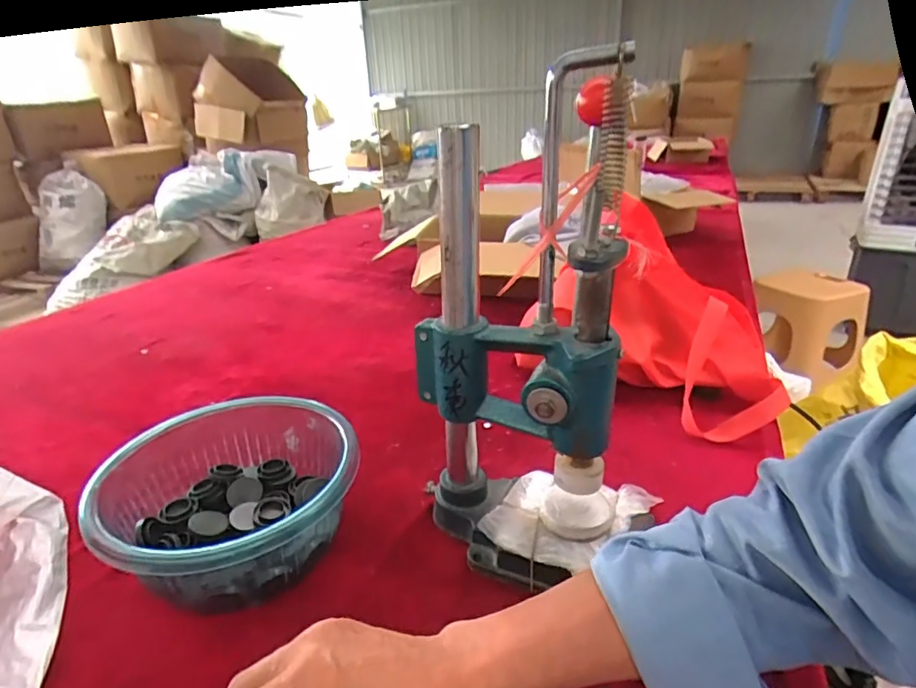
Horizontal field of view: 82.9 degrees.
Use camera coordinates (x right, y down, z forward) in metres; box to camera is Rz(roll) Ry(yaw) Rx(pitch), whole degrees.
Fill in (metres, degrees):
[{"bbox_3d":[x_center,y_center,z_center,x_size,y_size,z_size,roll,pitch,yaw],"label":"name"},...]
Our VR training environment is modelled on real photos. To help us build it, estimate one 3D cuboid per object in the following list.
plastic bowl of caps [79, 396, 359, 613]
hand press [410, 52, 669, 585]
[{"bbox_3d":[-0.191,0.141,0.462,0.196,0.090,0.204,-1,24,1],"label":"plastic bowl of caps"},{"bbox_3d":[0.069,0.001,0.410,0.140,0.372,0.161,-21,31,-36],"label":"hand press"}]

